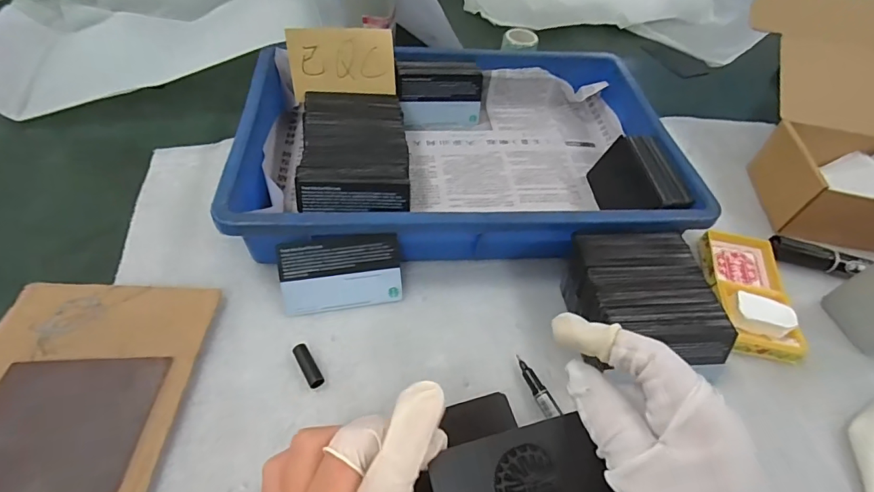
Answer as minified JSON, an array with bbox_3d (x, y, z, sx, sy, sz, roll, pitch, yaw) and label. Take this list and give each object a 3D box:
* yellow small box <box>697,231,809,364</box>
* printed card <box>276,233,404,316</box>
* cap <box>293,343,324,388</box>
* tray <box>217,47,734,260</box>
[{"bbox_3d":[0.251,0.033,0.365,0.057,0.023,0.117,10,53,3],"label":"yellow small box"},{"bbox_3d":[-0.069,0.020,0.329,0.084,0.052,0.004,-7,9,-14],"label":"printed card"},{"bbox_3d":[-0.085,0.079,0.300,0.010,0.007,0.031,-25,59,-22],"label":"cap"},{"bbox_3d":[0.020,-0.095,0.410,0.361,0.056,0.239,-1,53,-6],"label":"tray"}]

